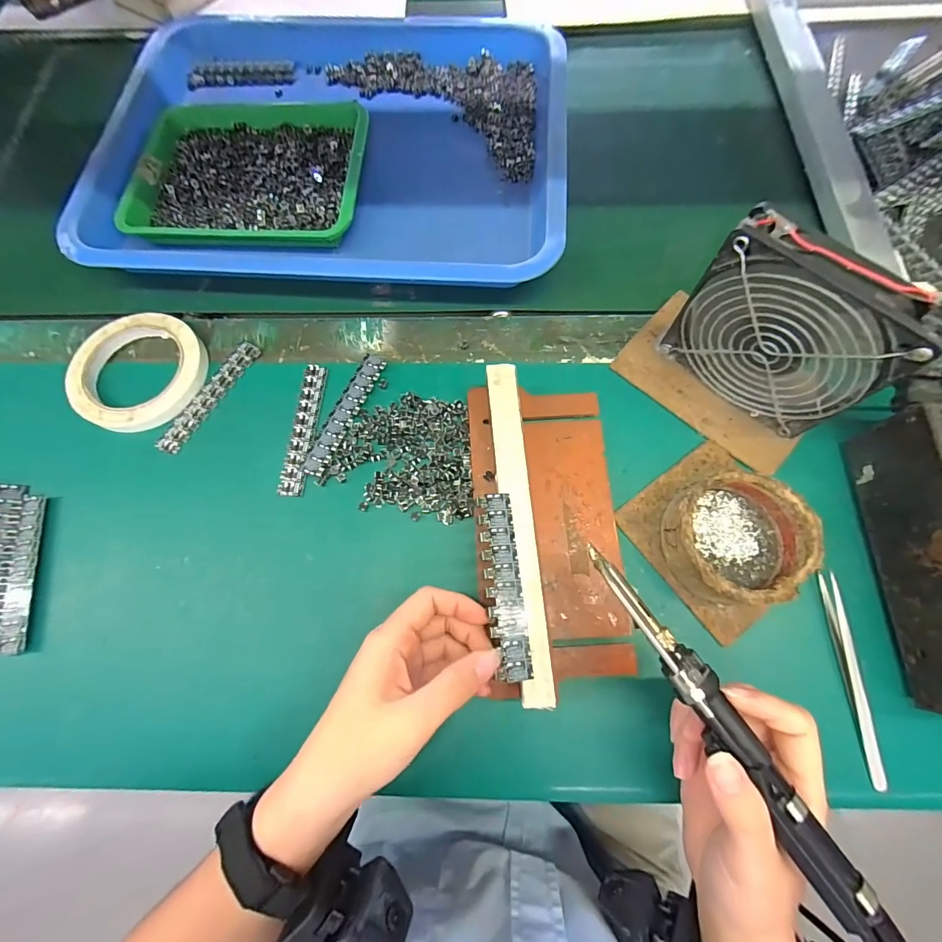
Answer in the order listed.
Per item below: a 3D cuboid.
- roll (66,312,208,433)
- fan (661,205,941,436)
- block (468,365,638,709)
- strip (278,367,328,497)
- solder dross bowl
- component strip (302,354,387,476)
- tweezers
[{"bbox_3d":[-0.269,-0.081,0.351,0.103,0.019,0.100,0,71,1],"label":"roll"},{"bbox_3d":[0.198,-0.082,0.279,0.120,0.127,0.022,42,77,14],"label":"fan"},{"bbox_3d":[0.054,0.032,0.292,0.098,0.037,0.209,-4,71,0],"label":"block"},{"bbox_3d":[-0.130,-0.034,0.339,0.018,0.007,0.110,3,71,3],"label":"strip"},{"bbox_3d":[0.172,0.045,0.284,0.085,0.039,0.079,0,71,1],"label":"solder dross bowl"},{"bbox_3d":[-0.099,-0.046,0.339,0.020,0.006,0.107,23,73,9],"label":"component strip"},{"bbox_3d":[0.243,0.130,0.273,0.008,0.013,0.123,-3,71,0],"label":"tweezers"}]

